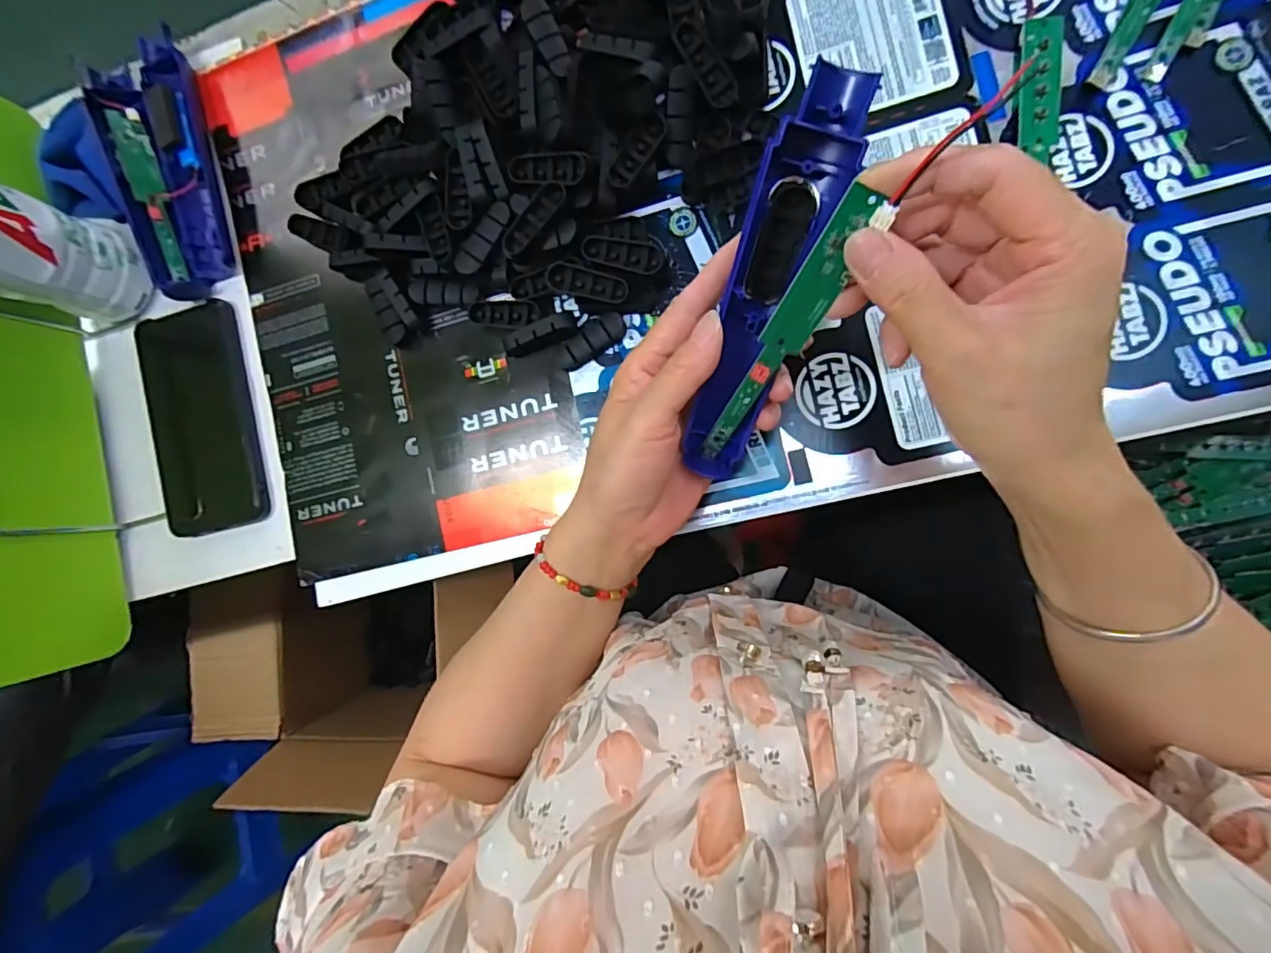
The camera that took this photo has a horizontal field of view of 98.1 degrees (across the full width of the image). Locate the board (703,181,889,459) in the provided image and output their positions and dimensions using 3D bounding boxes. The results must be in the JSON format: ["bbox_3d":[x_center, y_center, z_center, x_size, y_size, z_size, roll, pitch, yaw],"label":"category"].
[{"bbox_3d":[0.062,-0.056,0.241,0.018,0.009,0.133,34,136,8],"label":"board"}]

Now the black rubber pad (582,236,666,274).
[{"bbox_3d":[-0.007,-0.131,0.325,0.047,0.006,0.016,18,100,11],"label":"black rubber pad"}]

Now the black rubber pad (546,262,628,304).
[{"bbox_3d":[-0.028,-0.115,0.325,0.048,0.006,0.015,16,97,4],"label":"black rubber pad"}]

